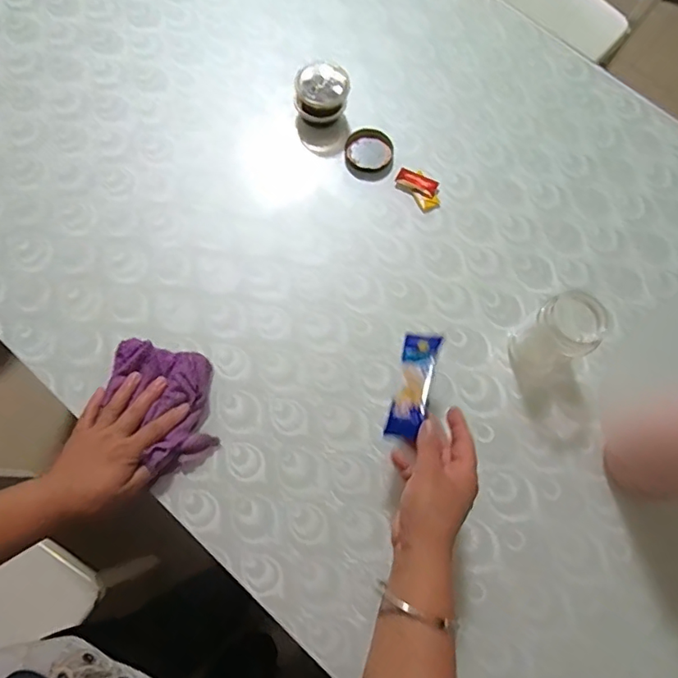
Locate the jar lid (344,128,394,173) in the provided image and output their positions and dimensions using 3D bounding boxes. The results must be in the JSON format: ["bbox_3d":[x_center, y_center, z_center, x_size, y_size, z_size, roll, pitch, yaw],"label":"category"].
[{"bbox_3d":[0.040,-0.252,0.690,0.060,0.012,0.061,1,73,-2],"label":"jar lid"}]

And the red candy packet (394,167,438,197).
[{"bbox_3d":[0.103,-0.206,0.682,0.054,0.008,0.025,23,73,5],"label":"red candy packet"}]

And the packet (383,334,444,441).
[{"bbox_3d":[0.077,0.045,0.525,0.036,0.021,0.116,18,62,3],"label":"packet"}]

